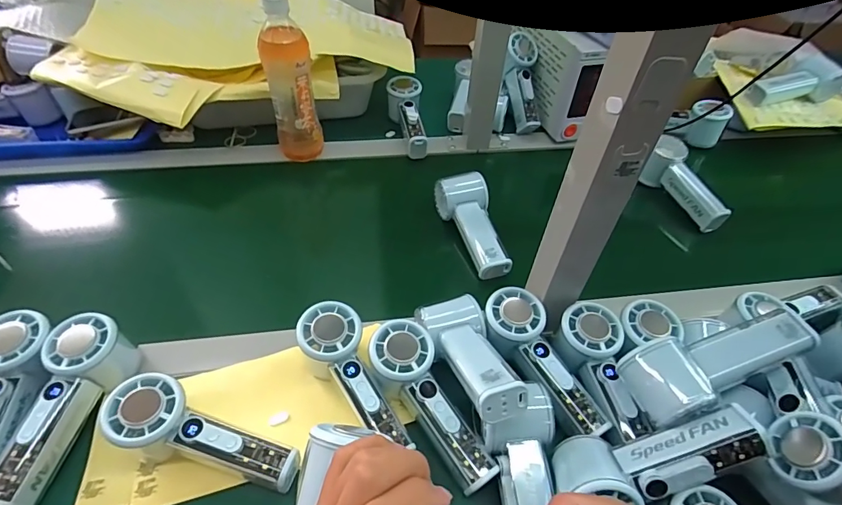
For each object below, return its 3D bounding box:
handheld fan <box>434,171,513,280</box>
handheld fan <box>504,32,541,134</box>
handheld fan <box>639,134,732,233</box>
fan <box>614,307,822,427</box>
[{"bbox_3d":[0.072,-0.039,0.560,0.057,0.049,0.142,-15,49,-16],"label":"handheld fan"},{"bbox_3d":[0.167,-0.279,0.731,0.051,0.039,0.158,-4,91,-6],"label":"handheld fan"},{"bbox_3d":[0.371,-0.097,0.622,0.036,0.064,0.140,-10,48,-11],"label":"handheld fan"},{"bbox_3d":[0.244,0.096,0.384,0.151,0.071,0.063,-18,50,-18],"label":"fan"}]

